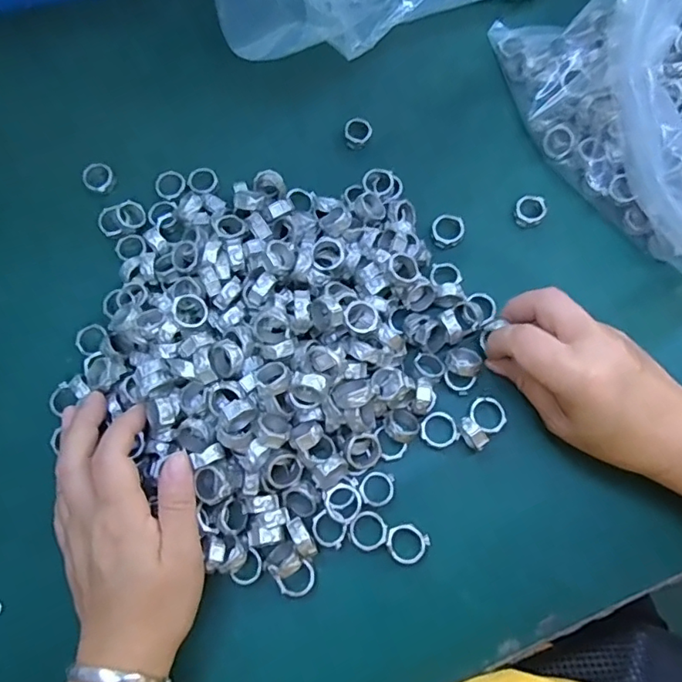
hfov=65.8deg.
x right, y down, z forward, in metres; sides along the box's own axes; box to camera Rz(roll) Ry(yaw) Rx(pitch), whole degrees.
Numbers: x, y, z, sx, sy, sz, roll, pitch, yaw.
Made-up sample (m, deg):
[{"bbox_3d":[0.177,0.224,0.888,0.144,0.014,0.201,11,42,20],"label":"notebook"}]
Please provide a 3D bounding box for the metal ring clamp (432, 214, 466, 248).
[{"bbox_3d":[0.076,-0.078,0.371,0.021,0.007,0.023,-1,74,2],"label":"metal ring clamp"}]

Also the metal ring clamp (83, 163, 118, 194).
[{"bbox_3d":[-0.180,-0.121,0.392,0.023,0.004,0.026,-30,84,-18],"label":"metal ring clamp"}]

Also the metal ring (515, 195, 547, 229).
[{"bbox_3d":[0.136,-0.094,0.376,0.021,0.008,0.025,26,77,9],"label":"metal ring"}]

